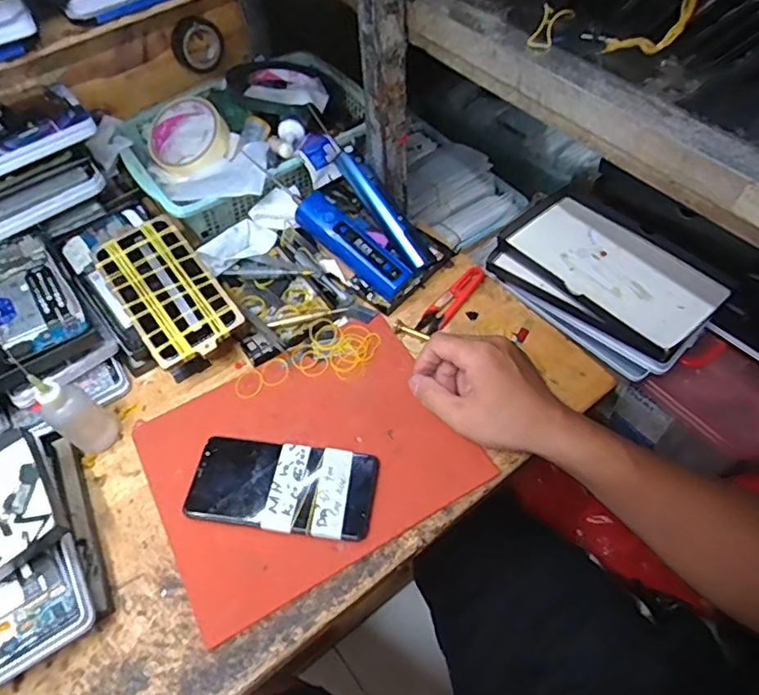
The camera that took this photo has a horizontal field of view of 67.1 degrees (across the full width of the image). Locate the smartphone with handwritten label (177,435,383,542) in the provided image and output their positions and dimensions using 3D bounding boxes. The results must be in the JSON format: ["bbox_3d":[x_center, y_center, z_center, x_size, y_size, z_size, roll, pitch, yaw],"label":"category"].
[{"bbox_3d":[-0.080,0.114,0.472,0.150,0.014,0.072,5,56,7],"label":"smartphone with handwritten label"}]

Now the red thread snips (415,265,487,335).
[{"bbox_3d":[0.072,-0.048,0.578,0.024,0.012,0.096,33,63,21],"label":"red thread snips"}]

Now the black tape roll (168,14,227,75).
[{"bbox_3d":[-0.205,-0.346,0.653,0.060,0.060,0.027,-22,57,-11],"label":"black tape roll"}]

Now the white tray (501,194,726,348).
[{"bbox_3d":[0.224,-0.079,0.553,0.102,0.020,0.189,-35,61,-19],"label":"white tray"}]

